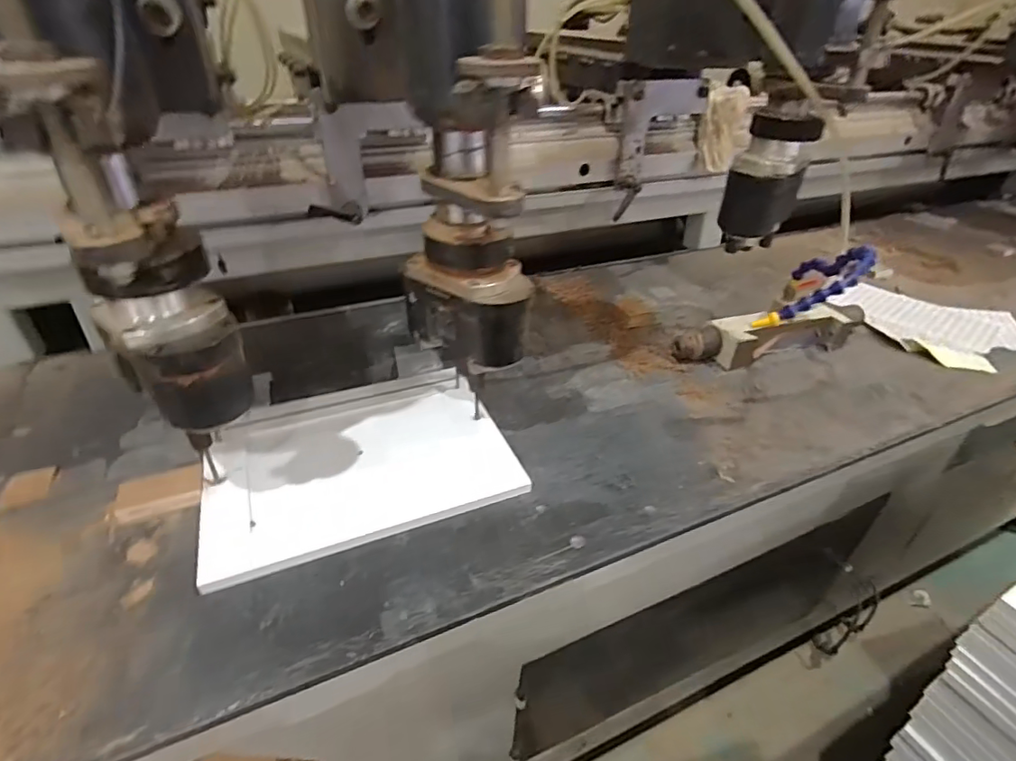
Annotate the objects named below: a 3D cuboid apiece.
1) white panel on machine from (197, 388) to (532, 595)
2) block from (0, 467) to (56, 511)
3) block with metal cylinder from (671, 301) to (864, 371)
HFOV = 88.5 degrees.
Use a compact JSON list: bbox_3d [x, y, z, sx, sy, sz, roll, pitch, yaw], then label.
[{"bbox_3d":[-0.145,0.085,0.520,0.282,0.011,0.174,-13,41,-20],"label":"white panel on machine"},{"bbox_3d":[-0.455,0.100,0.493,0.038,0.005,0.041,-13,40,-20],"label":"block"},{"bbox_3d":[0.379,-0.072,0.724,0.312,0.065,0.062,-9,39,-16],"label":"block with metal cylinder"}]

